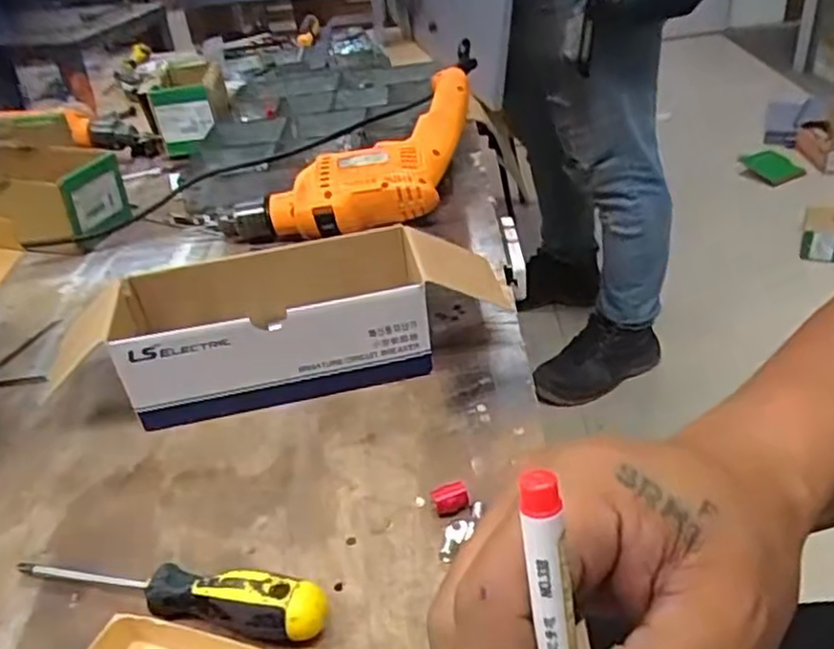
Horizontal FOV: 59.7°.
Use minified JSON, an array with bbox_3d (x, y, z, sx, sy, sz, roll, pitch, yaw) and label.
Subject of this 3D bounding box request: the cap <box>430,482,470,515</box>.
[{"bbox_3d":[0.020,0.106,0.439,0.022,0.013,0.015,-11,34,-4],"label":"cap"}]

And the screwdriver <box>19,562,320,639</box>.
[{"bbox_3d":[-0.141,0.144,0.401,0.197,0.032,0.026,5,36,19],"label":"screwdriver"}]

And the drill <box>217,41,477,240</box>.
[{"bbox_3d":[-0.035,-0.172,0.772,0.354,0.076,0.160,-35,40,-10],"label":"drill"}]

